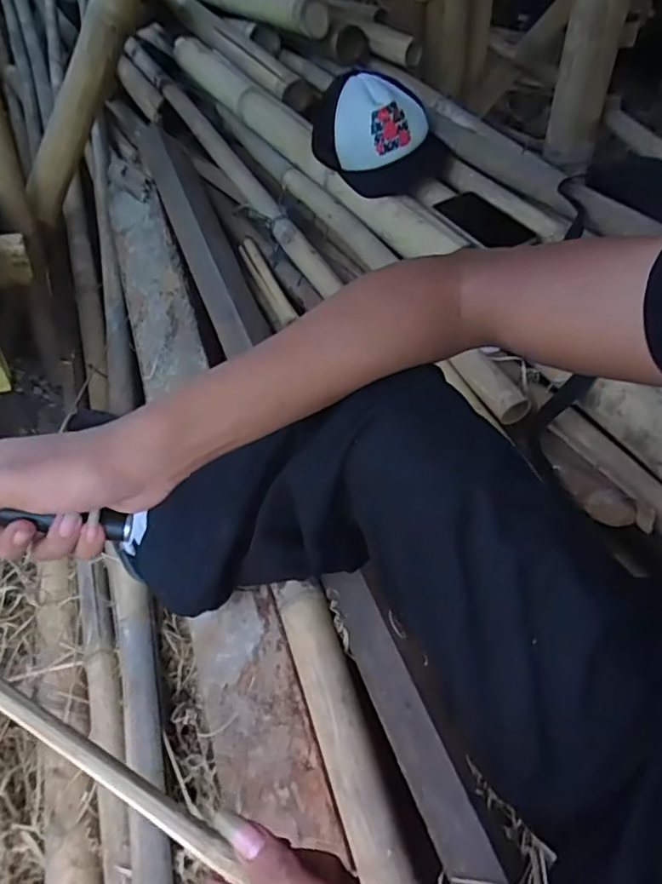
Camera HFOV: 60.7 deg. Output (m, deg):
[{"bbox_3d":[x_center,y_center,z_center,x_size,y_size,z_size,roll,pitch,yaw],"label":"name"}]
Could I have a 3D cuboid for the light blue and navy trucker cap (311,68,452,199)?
[{"bbox_3d":[0.086,-0.515,0.930,0.185,0.135,0.203,0,50,0],"label":"light blue and navy trucker cap"}]

